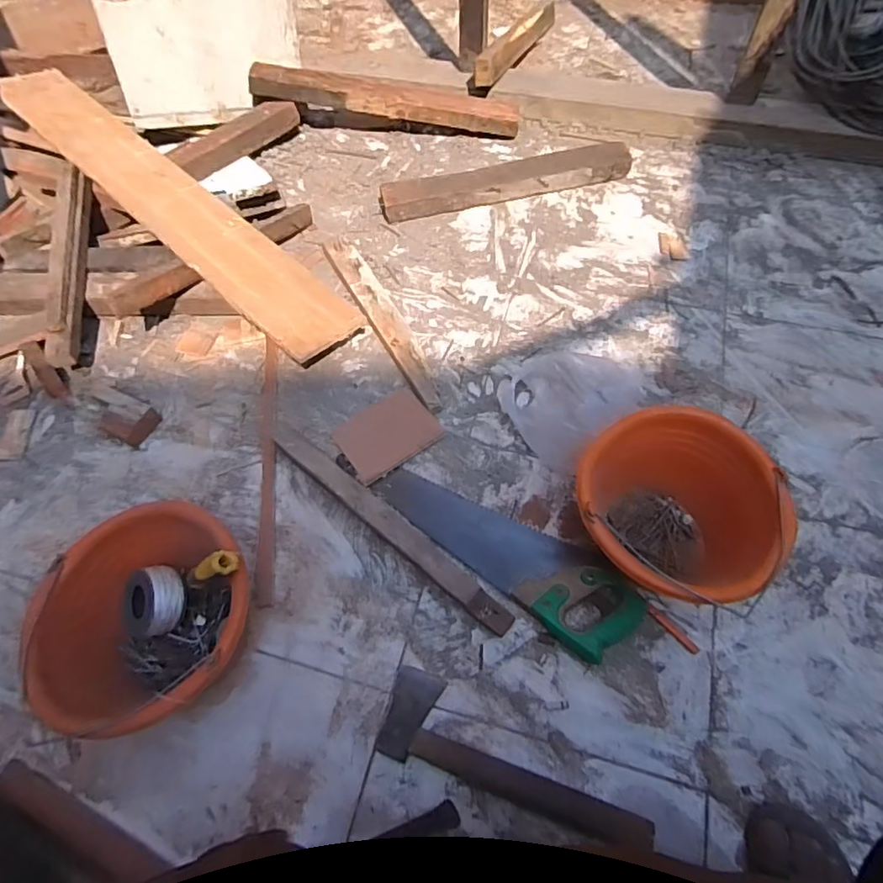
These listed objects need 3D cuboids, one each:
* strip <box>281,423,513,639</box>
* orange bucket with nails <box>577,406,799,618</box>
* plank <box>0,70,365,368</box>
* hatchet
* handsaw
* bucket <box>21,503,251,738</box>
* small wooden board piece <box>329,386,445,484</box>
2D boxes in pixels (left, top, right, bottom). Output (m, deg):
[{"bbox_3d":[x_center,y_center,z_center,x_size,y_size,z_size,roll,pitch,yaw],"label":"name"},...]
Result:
[{"bbox_3d":[-0.086,0.118,0.822,0.465,0.068,0.046,37,67,21],"label":"strip"},{"bbox_3d":[0.302,0.108,0.744,0.243,0.182,0.220,-8,60,-1],"label":"orange bucket with nails"},{"bbox_3d":[-0.568,-0.502,1.102,1.081,0.021,0.148,41,65,18],"label":"plank"},{"bbox_3d":[0.087,0.379,0.675,0.328,0.040,0.104,15,62,11],"label":"hatchet"},{"bbox_3d":[0.092,0.147,0.813,0.411,0.039,0.120,36,68,21],"label":"handsaw"},{"bbox_3d":[-0.353,0.237,0.702,0.250,0.194,0.235,-1,59,2],"label":"bucket"},{"bbox_3d":[-0.090,-0.012,0.932,0.159,0.015,0.123,-35,61,-12],"label":"small wooden board piece"}]

